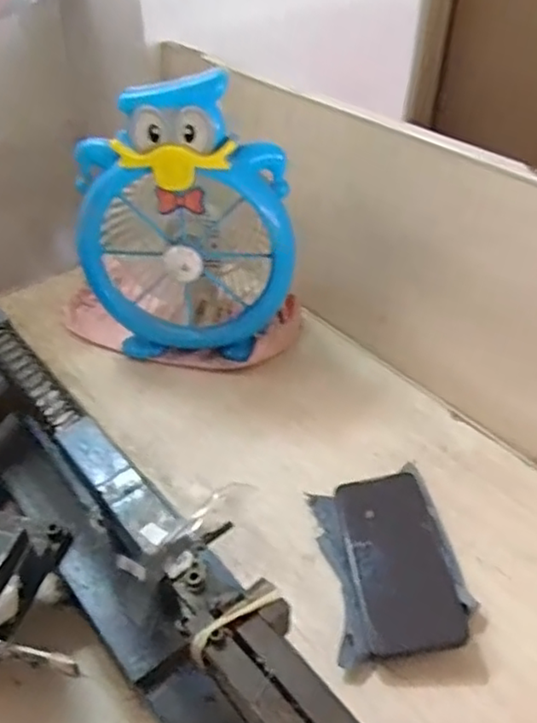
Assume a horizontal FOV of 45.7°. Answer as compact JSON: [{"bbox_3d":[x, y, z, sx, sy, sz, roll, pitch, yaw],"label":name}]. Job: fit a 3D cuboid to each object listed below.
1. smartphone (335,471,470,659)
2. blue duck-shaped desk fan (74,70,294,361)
[{"bbox_3d":[0.106,0.162,0.533,0.076,0.007,0.155,-13,44,3],"label":"smartphone"},{"bbox_3d":[-0.083,-0.155,0.694,0.209,0.298,0.142,2,42,3],"label":"blue duck-shaped desk fan"}]

